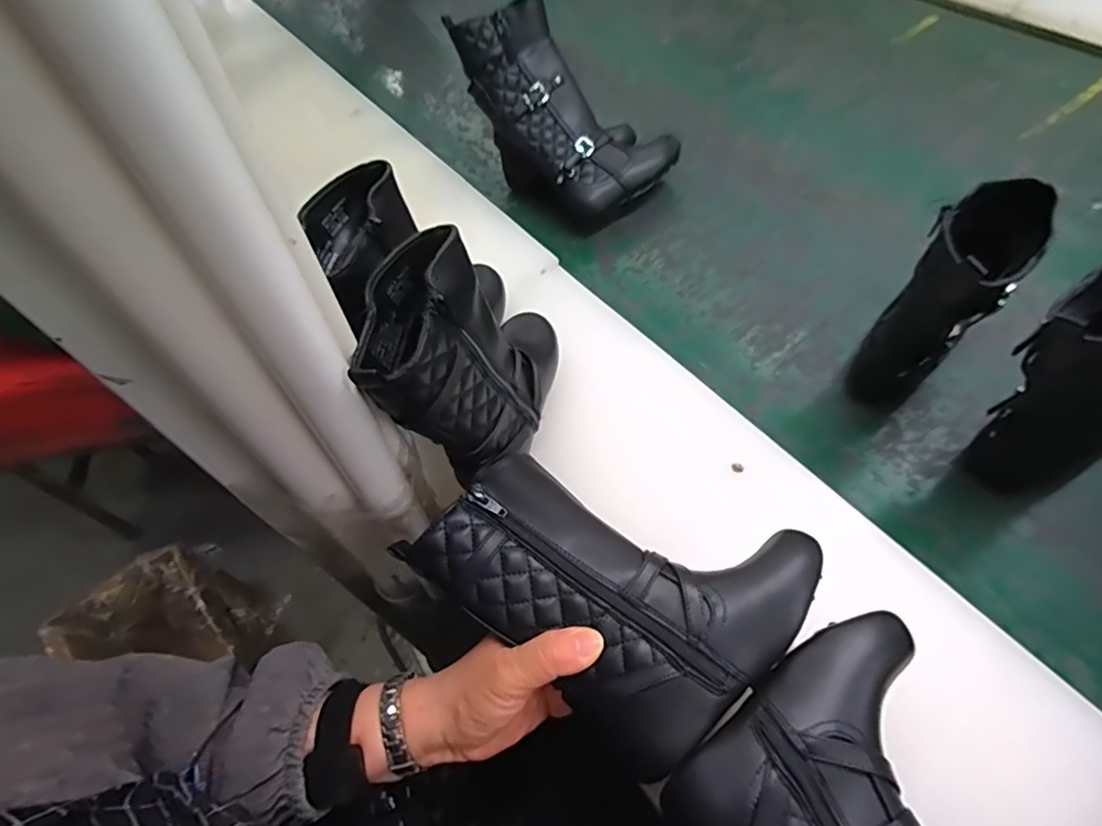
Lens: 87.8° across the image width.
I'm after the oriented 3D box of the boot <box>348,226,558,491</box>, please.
[{"bbox_3d":[-0.051,-0.045,0.389,0.070,0.170,0.181,11,58,12],"label":"boot"}]

